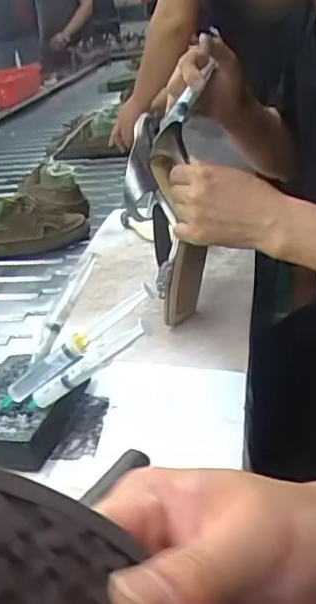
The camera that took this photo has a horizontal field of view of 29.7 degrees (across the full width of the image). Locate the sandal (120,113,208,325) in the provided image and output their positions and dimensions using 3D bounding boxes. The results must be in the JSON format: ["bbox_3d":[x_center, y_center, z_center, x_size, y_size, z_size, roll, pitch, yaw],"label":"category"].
[{"bbox_3d":[0.013,-0.084,0.673,0.081,0.211,0.091,-28,35,-34],"label":"sandal"}]

